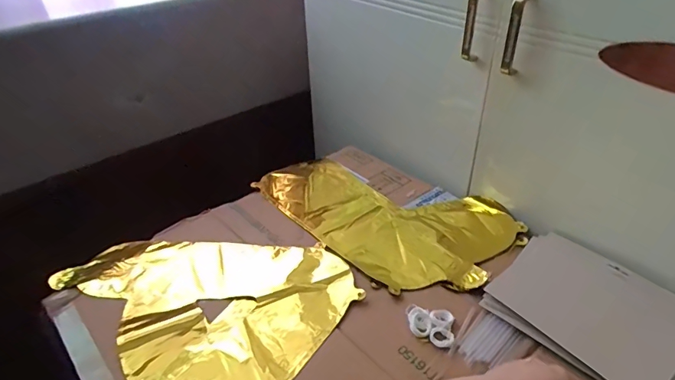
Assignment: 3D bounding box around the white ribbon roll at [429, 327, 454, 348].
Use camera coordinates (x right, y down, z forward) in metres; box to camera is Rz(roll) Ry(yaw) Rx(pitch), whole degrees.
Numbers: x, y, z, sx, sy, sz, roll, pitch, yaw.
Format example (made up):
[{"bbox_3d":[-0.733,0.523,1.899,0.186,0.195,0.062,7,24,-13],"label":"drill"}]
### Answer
[{"bbox_3d":[0.120,0.169,0.500,0.027,0.008,0.021,8,37,13],"label":"white ribbon roll"}]

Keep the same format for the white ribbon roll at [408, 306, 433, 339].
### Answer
[{"bbox_3d":[0.097,0.154,0.517,0.026,0.008,0.042,-2,36,-1],"label":"white ribbon roll"}]

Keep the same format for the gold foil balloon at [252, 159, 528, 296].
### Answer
[{"bbox_3d":[0.069,0.028,0.705,0.247,0.019,0.392,-30,44,-34],"label":"gold foil balloon"}]

